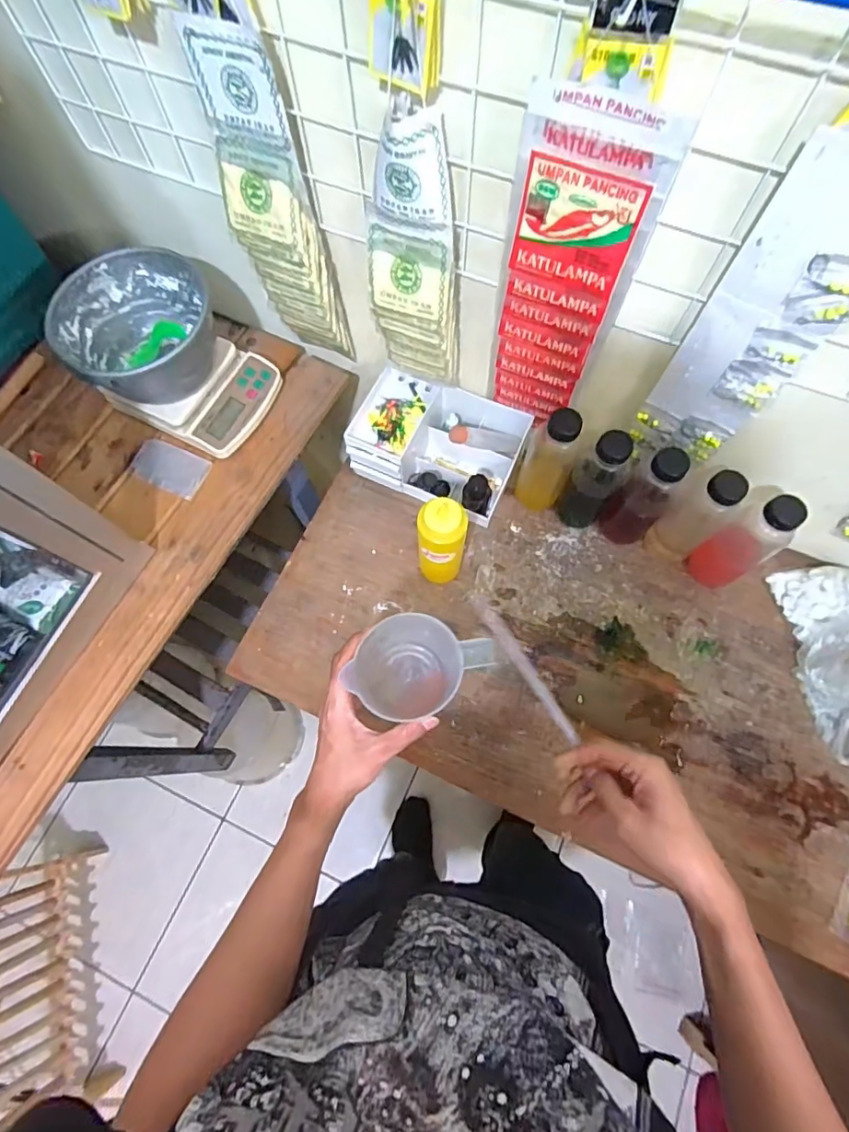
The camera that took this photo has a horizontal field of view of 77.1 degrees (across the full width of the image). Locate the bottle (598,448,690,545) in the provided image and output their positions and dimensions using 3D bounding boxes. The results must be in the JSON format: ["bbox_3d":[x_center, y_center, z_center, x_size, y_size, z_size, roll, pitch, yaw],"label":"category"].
[{"bbox_3d":[0.296,-0.082,0.711,0.056,0.191,0.067,-34,74,-11],"label":"bottle"}]

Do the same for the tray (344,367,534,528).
[{"bbox_3d":[0.020,-0.177,0.795,0.234,0.106,0.152,22,72,8],"label":"tray"}]

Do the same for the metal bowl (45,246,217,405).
[{"bbox_3d":[-0.367,-0.305,0.698,0.179,0.103,0.185,0,70,1],"label":"metal bowl"}]

